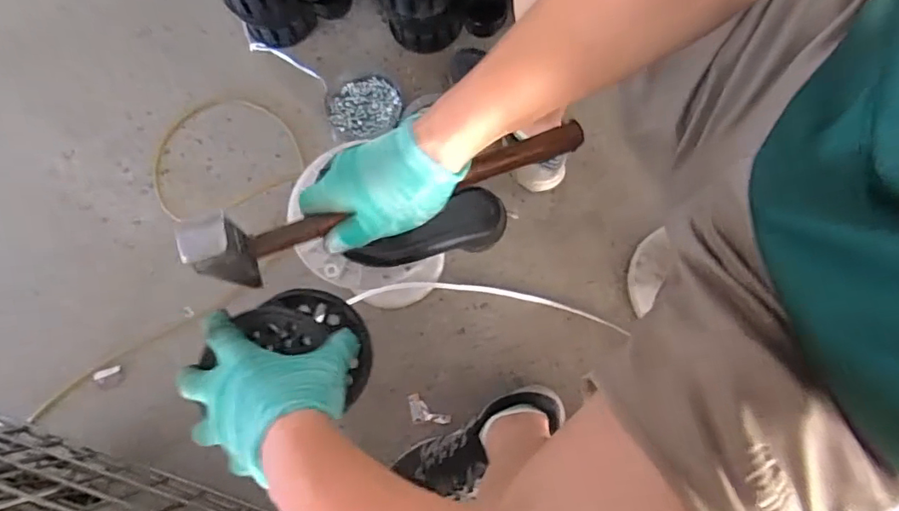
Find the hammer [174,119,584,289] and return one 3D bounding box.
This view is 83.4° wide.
[{"bbox_3d":[-0.040,-0.047,0.422,0.327,0.084,0.032,-19,75,-9],"label":"hammer"}]

